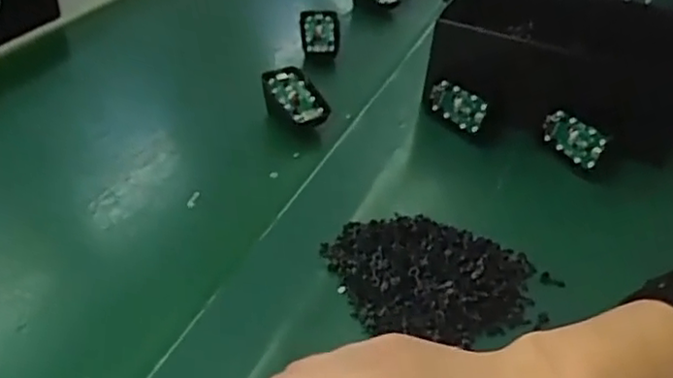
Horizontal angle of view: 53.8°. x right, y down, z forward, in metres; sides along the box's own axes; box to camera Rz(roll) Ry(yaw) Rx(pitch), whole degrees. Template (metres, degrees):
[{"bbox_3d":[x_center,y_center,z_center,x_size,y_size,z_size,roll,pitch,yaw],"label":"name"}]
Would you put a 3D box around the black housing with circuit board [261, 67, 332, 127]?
[{"bbox_3d":[-0.040,-0.084,0.624,0.047,0.025,0.063,-20,66,-24],"label":"black housing with circuit board"}]

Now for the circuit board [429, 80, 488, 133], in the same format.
[{"bbox_3d":[0.115,-0.078,0.624,0.058,0.034,0.014,29,43,32],"label":"circuit board"}]

